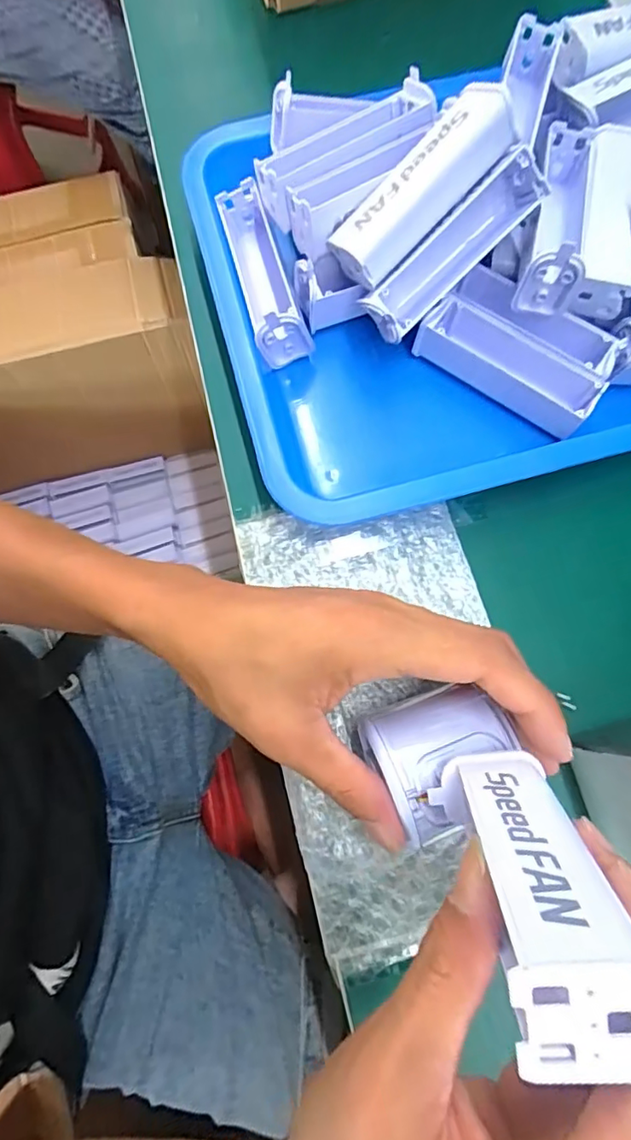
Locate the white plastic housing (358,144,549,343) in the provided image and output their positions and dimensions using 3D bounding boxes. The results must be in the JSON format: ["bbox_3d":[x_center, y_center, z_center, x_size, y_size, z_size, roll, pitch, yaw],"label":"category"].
[{"bbox_3d":[0.071,-0.166,0.287,0.102,0.031,0.027,-43,79,5],"label":"white plastic housing"}]

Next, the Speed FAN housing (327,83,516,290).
[{"bbox_3d":[0.055,-0.193,0.278,0.101,0.024,0.037,-44,79,10],"label":"Speed FAN housing"}]

